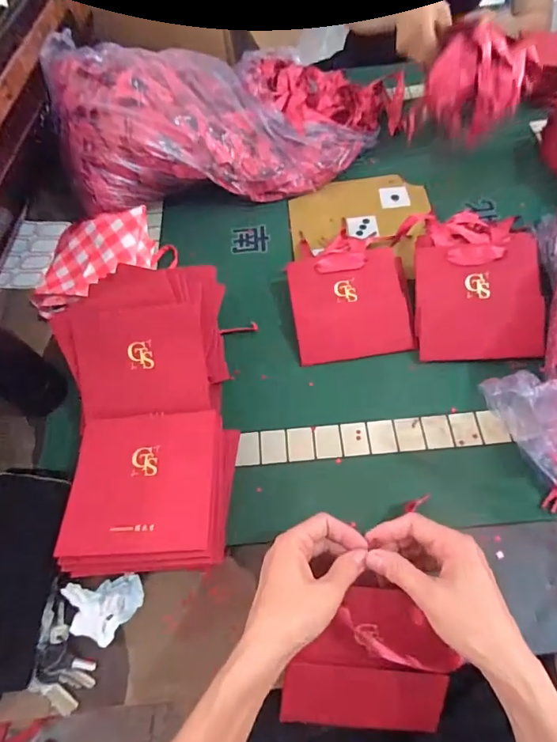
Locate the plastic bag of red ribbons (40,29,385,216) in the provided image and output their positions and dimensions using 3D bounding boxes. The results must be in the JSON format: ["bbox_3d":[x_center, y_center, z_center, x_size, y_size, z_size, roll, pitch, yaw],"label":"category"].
[{"bbox_3d":[-0.077,-0.409,0.683,0.482,0.163,0.254,-14,60,-4],"label":"plastic bag of red ribbons"}]

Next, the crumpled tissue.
[{"bbox_3d":[-0.167,0.231,0.431,0.066,0.032,0.056,-13,60,-3],"label":"crumpled tissue"}]

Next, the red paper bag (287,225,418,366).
[{"bbox_3d":[0.089,-0.107,0.581,0.147,0.047,0.187,-6,60,1],"label":"red paper bag"}]

